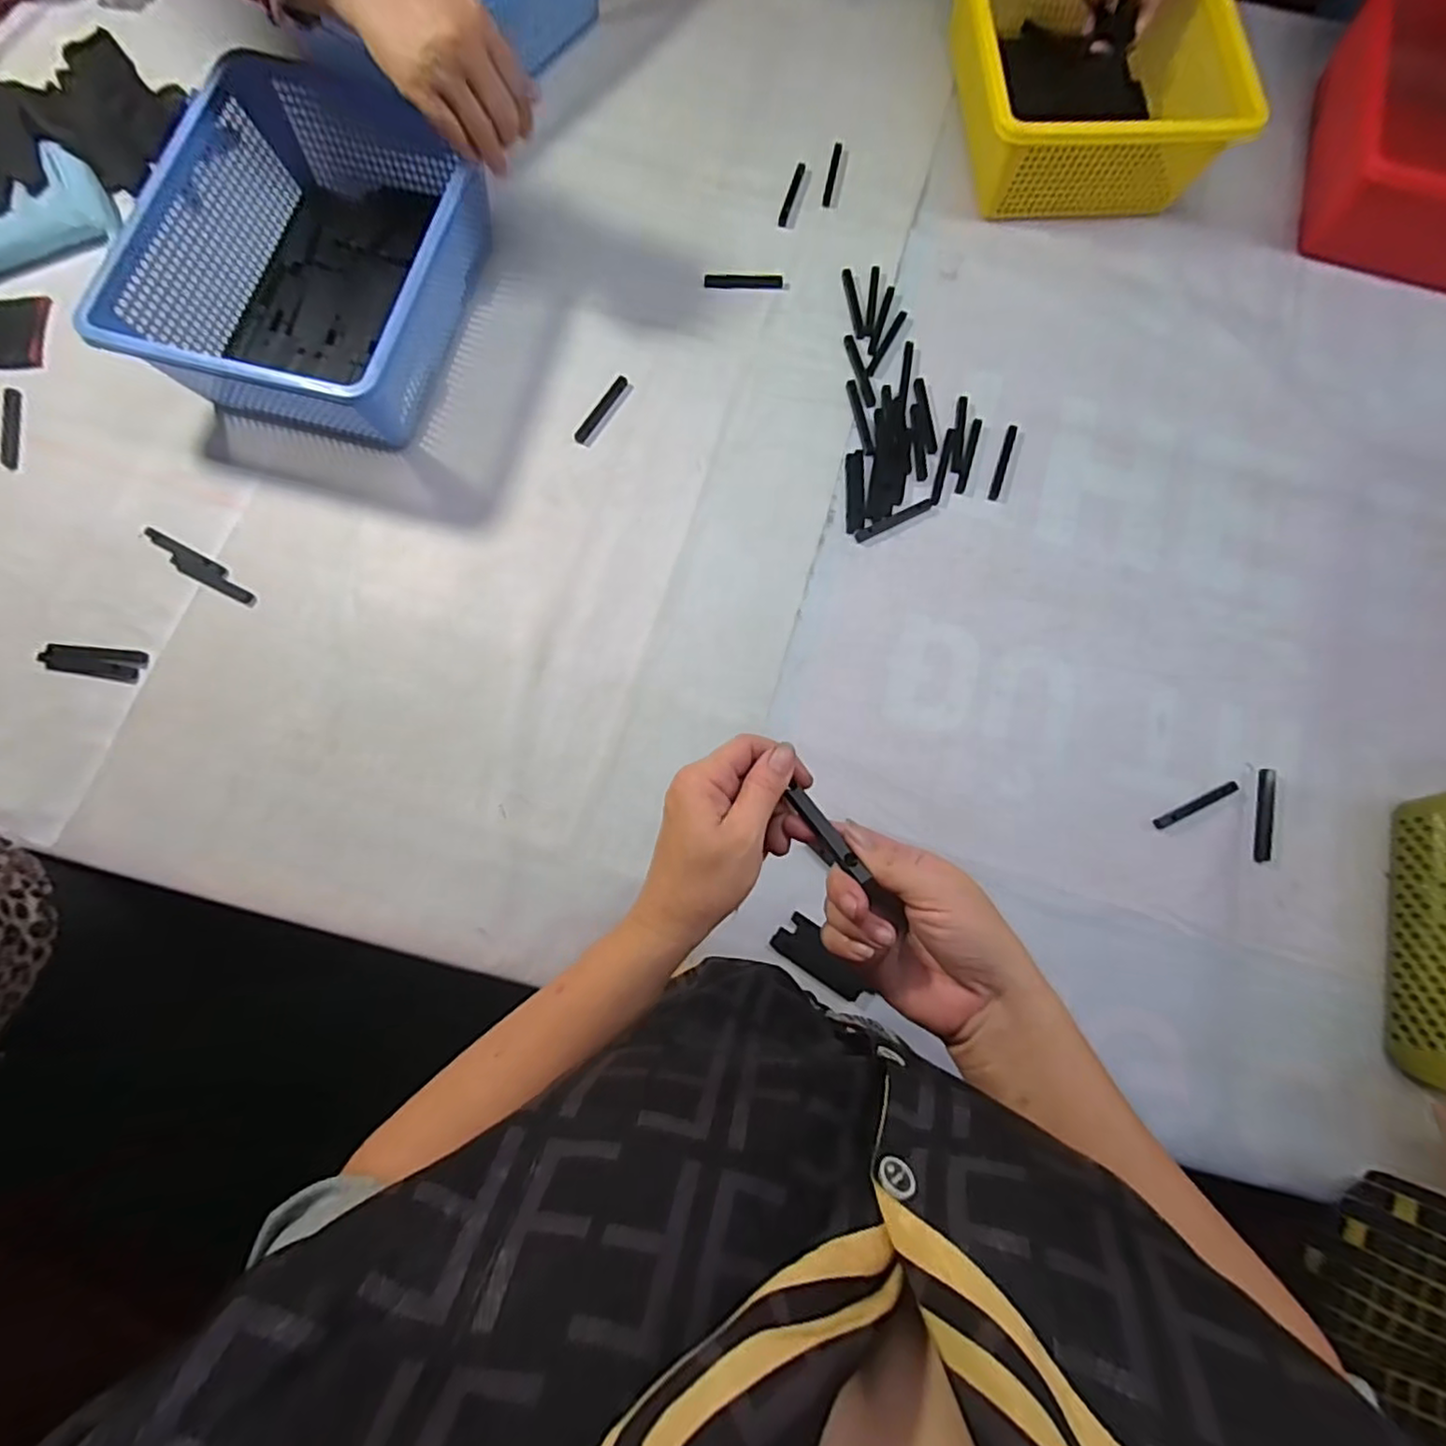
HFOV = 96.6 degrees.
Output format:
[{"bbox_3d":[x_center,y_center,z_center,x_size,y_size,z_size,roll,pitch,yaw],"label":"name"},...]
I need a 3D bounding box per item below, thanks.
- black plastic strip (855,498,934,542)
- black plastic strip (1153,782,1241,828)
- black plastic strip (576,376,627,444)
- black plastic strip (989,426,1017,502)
[{"bbox_3d":[0.154,-0.182,0.578,0.078,0.004,0.011,-25,79,-7],"label":"black plastic strip"},{"bbox_3d":[0.382,0.065,0.517,0.081,0.004,0.009,-22,79,-6],"label":"black plastic strip"},{"bbox_3d":[-0.111,-0.288,0.591,0.012,0.006,0.077,29,78,5],"label":"black plastic strip"},{"bbox_3d":[0.257,-0.238,0.590,0.010,0.005,0.078,18,77,3],"label":"black plastic strip"}]

